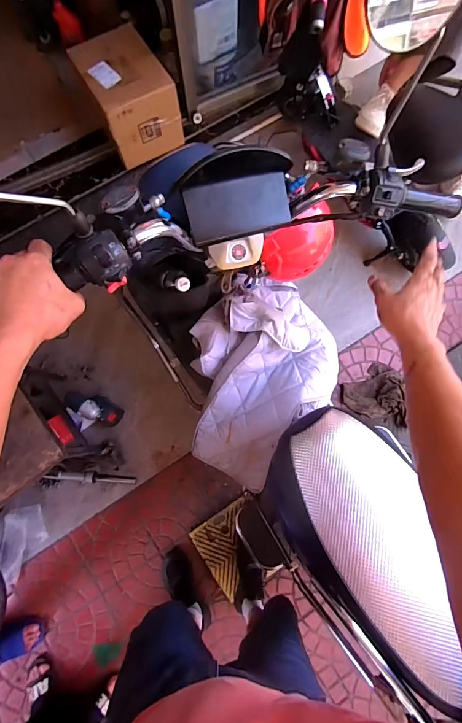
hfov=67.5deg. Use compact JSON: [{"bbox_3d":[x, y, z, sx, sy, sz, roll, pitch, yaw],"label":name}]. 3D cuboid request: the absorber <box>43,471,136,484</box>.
[{"bbox_3d":[-0.519,0.434,1.286,0.319,0.035,0.037,6,59,-9],"label":"absorber"}]

